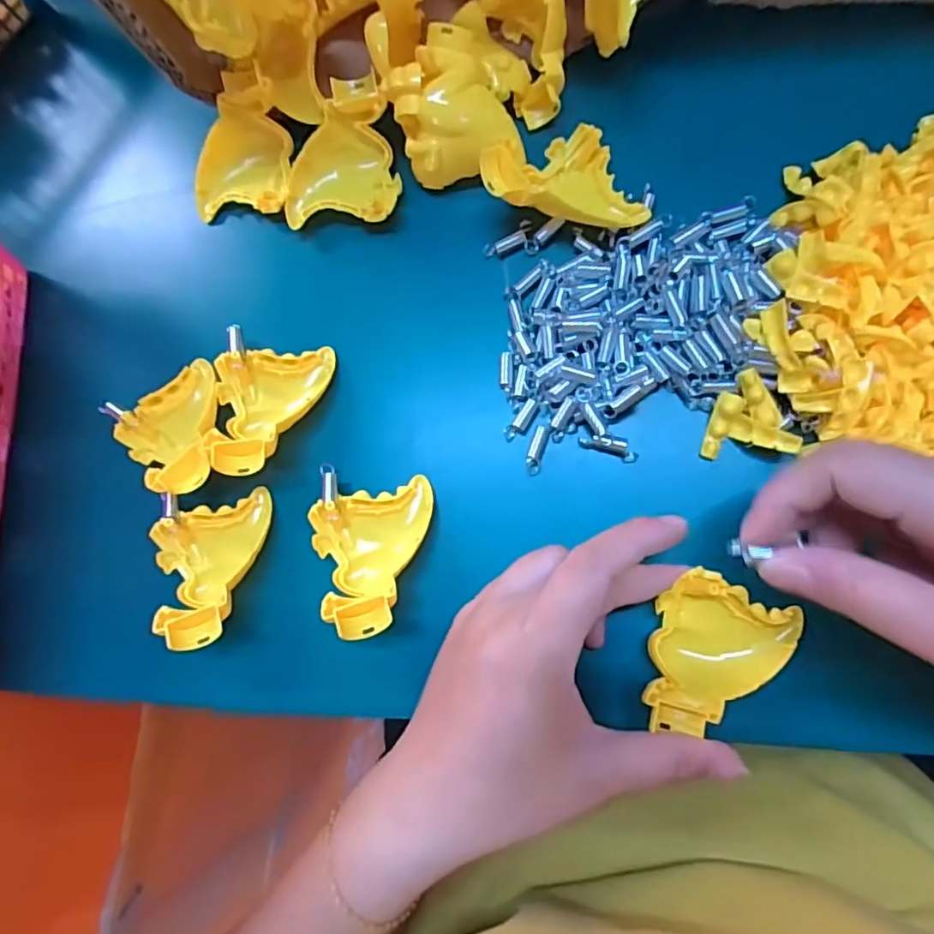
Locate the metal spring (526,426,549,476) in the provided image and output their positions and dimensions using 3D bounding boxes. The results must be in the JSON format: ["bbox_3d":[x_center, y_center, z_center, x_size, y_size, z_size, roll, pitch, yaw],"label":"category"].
[{"bbox_3d":[0.033,-0.007,0.283,0.007,0.007,0.024,13,103,10],"label":"metal spring"}]

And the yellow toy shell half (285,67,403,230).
[{"bbox_3d":[-0.064,-0.158,0.302,0.055,0.023,0.064,3,83,9],"label":"yellow toy shell half"}]

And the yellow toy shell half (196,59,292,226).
[{"bbox_3d":[-0.121,-0.169,0.314,0.052,0.023,0.066,0,83,9],"label":"yellow toy shell half"}]

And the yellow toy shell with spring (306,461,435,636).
[{"bbox_3d":[-0.048,0.038,0.273,0.054,0.033,0.074,4,83,10],"label":"yellow toy shell with spring"}]

